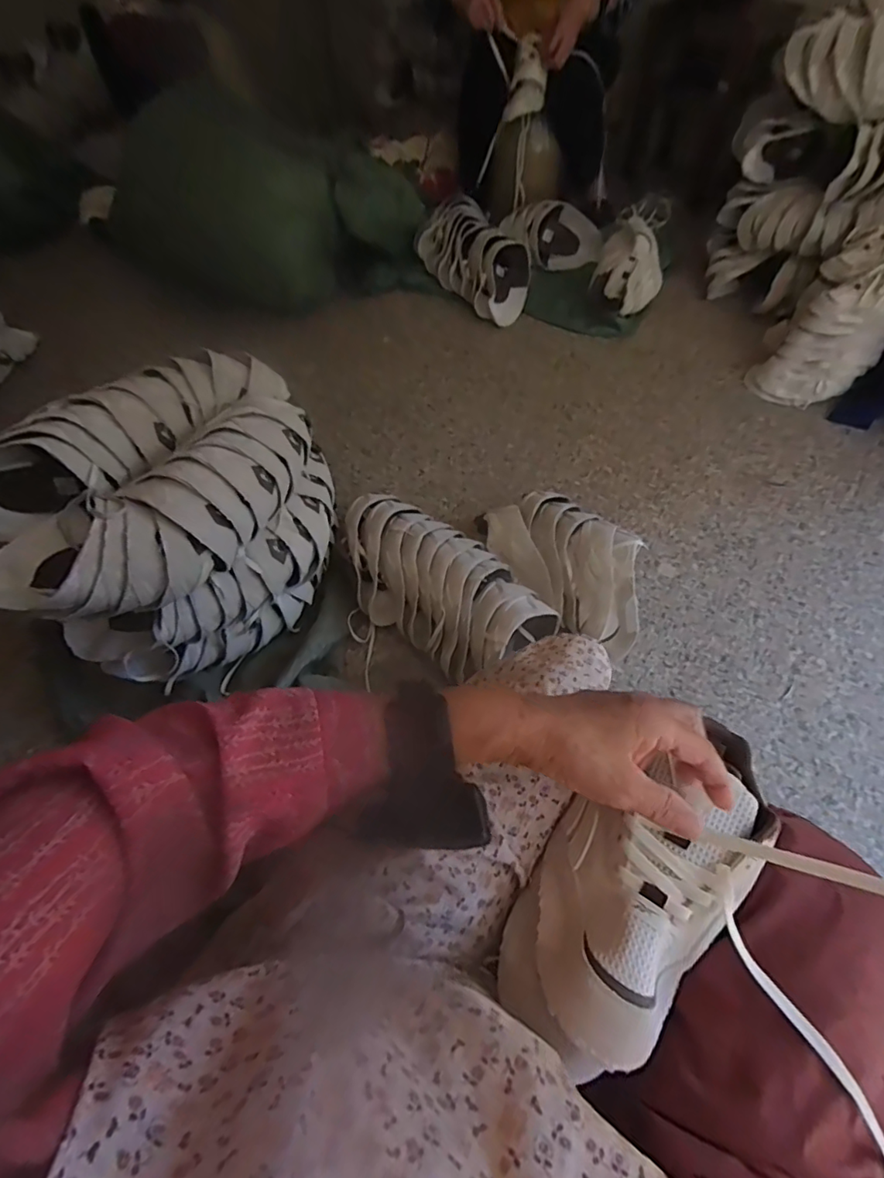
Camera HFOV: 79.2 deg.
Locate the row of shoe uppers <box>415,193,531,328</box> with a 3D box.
[{"bbox_3d":[0.090,-0.933,1.477,0.219,0.123,0.454,-26,60,-12],"label":"row of shoe uppers"}]

